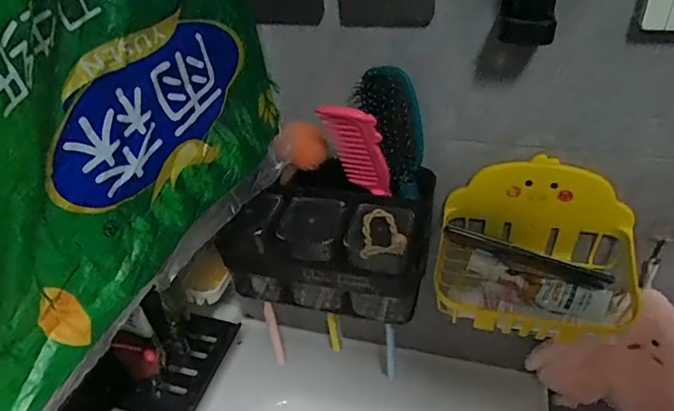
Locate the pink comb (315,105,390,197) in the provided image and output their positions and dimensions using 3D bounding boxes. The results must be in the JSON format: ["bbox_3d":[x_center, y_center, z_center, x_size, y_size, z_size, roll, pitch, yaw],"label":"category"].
[{"bbox_3d":[0.021,-0.052,0.462,0.052,0.127,0.012,21,66,29],"label":"pink comb"}]

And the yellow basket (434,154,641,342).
[{"bbox_3d":[0.209,0.050,0.491,0.202,0.133,0.119,7,38,13],"label":"yellow basket"}]

